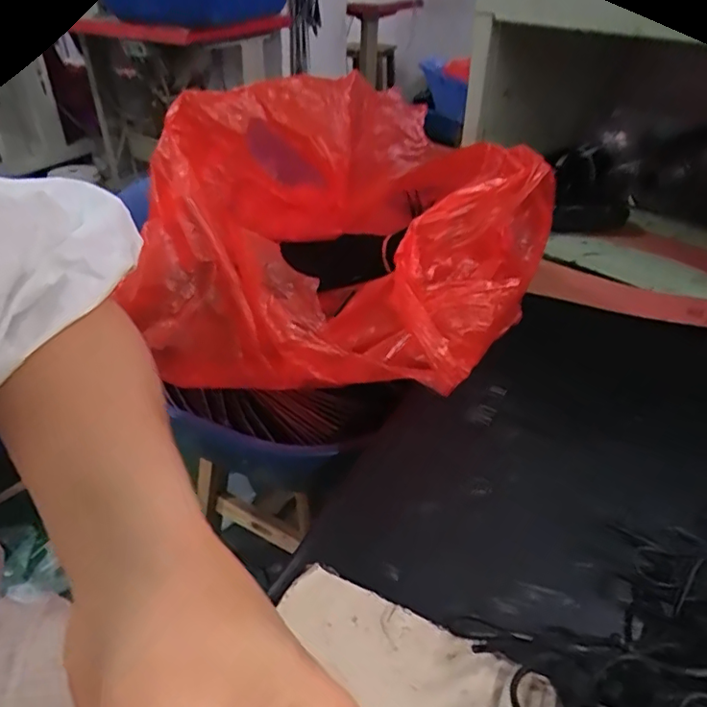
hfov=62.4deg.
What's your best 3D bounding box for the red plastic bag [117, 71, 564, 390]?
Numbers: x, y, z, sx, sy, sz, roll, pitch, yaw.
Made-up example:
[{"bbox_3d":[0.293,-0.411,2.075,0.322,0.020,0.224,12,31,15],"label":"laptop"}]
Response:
[{"bbox_3d":[-0.007,-0.103,0.441,0.293,0.131,0.264,17,38,22],"label":"red plastic bag"}]

